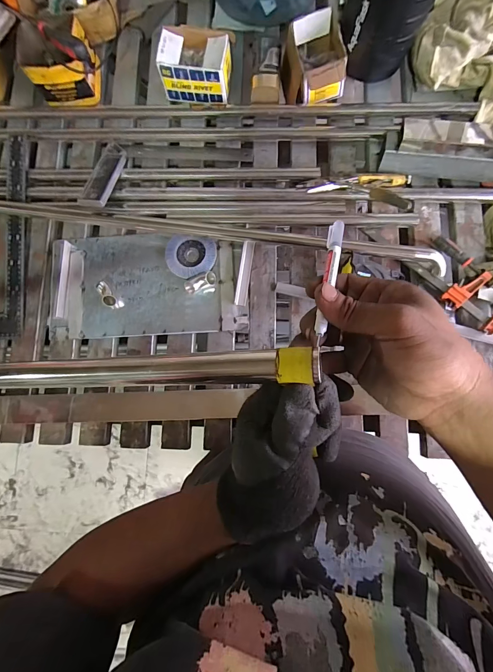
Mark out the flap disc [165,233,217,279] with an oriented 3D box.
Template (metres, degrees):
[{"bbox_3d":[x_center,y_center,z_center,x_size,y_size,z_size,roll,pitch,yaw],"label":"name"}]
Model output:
[{"bbox_3d":[-0.106,-0.151,0.602,0.094,0.009,0.082,7,82,5],"label":"flap disc"}]

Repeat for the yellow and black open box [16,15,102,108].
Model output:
[{"bbox_3d":[-0.361,-0.532,0.623,0.126,0.094,0.108,-5,81,3],"label":"yellow and black open box"}]

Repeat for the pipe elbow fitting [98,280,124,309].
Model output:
[{"bbox_3d":[-0.261,-0.075,0.597,0.024,0.026,0.053,-37,81,-2],"label":"pipe elbow fitting"}]

